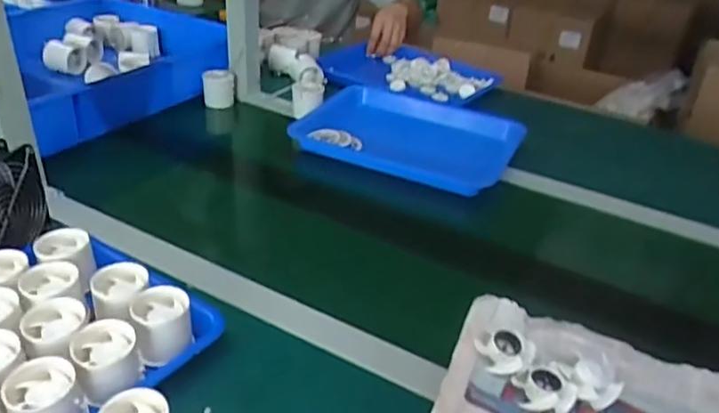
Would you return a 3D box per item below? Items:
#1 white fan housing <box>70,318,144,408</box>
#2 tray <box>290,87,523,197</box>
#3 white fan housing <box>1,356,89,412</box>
[{"bbox_3d":[-0.213,0.130,0.510,0.051,0.037,0.057,-16,39,-29],"label":"white fan housing"},{"bbox_3d":[0.095,-0.136,1.019,0.345,0.033,0.304,14,33,14],"label":"tray"},{"bbox_3d":[-0.248,0.157,0.480,0.057,0.048,0.057,-16,39,-29],"label":"white fan housing"}]

